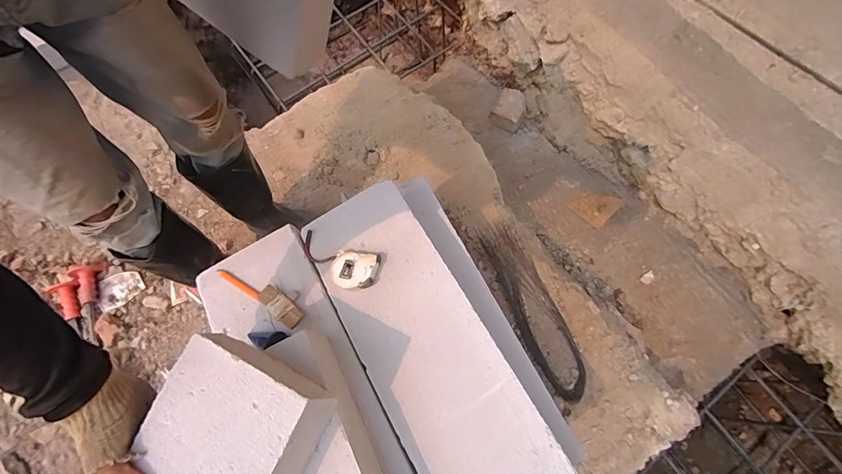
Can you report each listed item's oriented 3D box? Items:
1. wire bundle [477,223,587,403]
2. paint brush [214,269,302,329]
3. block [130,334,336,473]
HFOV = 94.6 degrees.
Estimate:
[{"bbox_3d":[0.263,0.163,0.907,0.094,0.025,0.424,-21,70,-7],"label":"wire bundle"},{"bbox_3d":[-0.274,0.094,0.660,0.185,0.035,0.038,32,72,12],"label":"paint brush"},{"bbox_3d":[-0.228,0.248,0.456,0.172,0.103,0.209,21,71,8],"label":"block"}]

